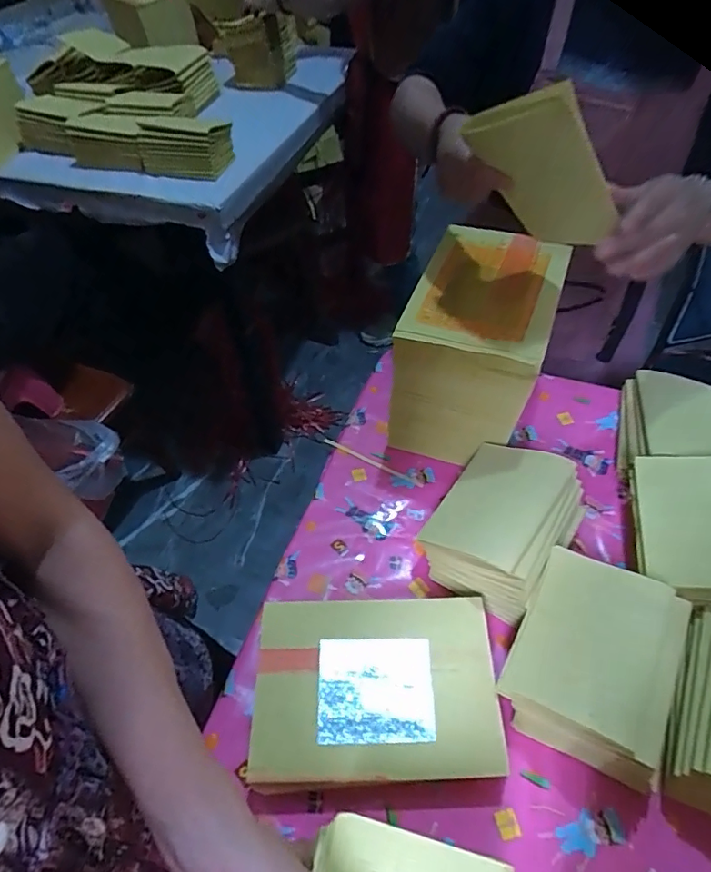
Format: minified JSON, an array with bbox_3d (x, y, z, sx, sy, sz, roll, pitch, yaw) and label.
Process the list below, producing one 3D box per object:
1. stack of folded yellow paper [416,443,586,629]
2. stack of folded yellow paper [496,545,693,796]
[{"bbox_3d":[0.169,0.099,0.591,0.140,0.101,0.169,28,59,22],"label":"stack of folded yellow paper"},{"bbox_3d":[0.229,0.212,0.503,0.129,0.081,0.168,23,57,19],"label":"stack of folded yellow paper"}]

